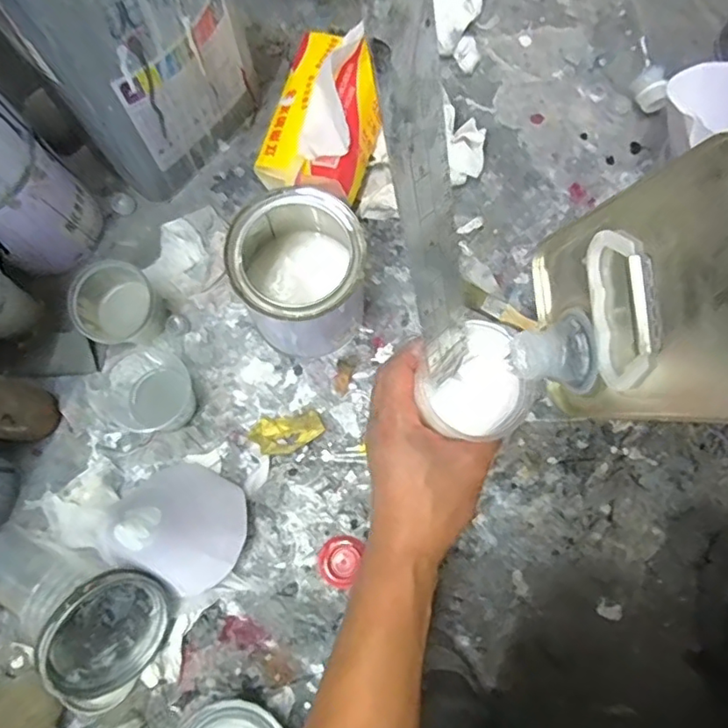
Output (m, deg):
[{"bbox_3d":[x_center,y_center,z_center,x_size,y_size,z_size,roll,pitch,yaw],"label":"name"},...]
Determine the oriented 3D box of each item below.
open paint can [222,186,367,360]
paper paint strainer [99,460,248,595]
[{"bbox_3d":[-0.054,-0.072,0.507,0.107,0.129,0.102,0,79,-1],"label":"open paint can"},{"bbox_3d":[-0.156,0.133,0.483,0.109,0.092,0.094,29,80,5],"label":"paper paint strainer"}]

